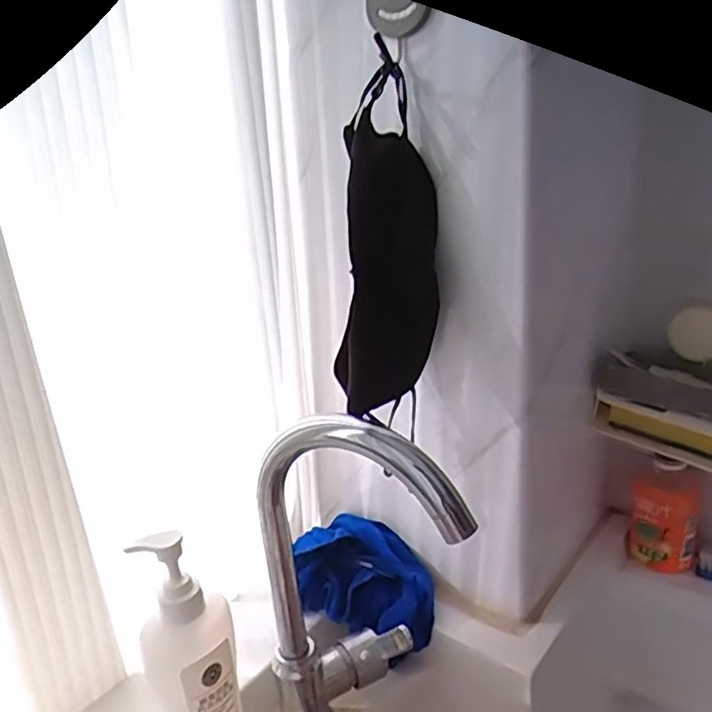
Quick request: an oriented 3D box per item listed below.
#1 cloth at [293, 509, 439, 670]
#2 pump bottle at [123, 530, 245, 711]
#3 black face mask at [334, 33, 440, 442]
[{"bbox_3d":[0.003,0.226,0.644,0.141,0.074,0.139,-7,20,-7],"label":"cloth"},{"bbox_3d":[-0.114,0.236,0.462,0.061,0.225,0.049,-12,22,-20],"label":"pump bottle"},{"bbox_3d":[0.025,-0.078,0.521,0.088,0.277,0.071,-3,20,3],"label":"black face mask"}]

